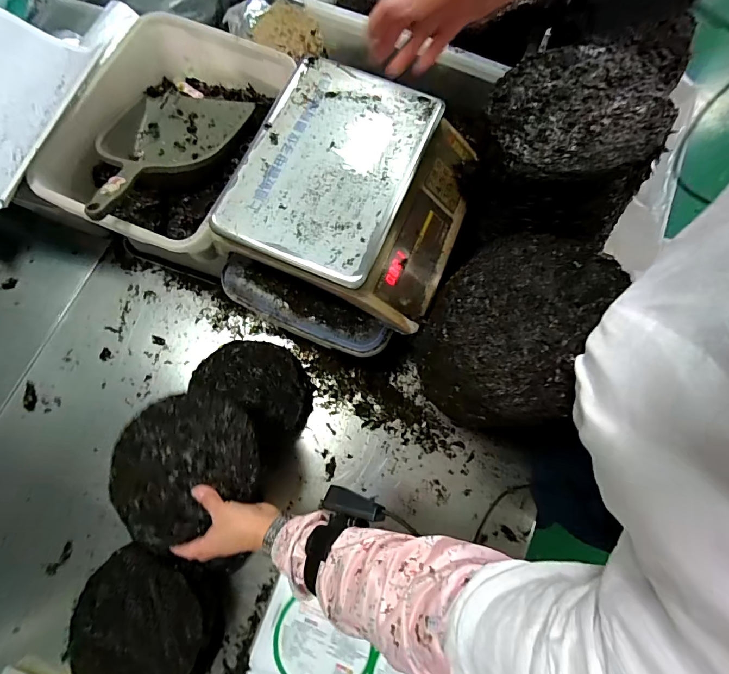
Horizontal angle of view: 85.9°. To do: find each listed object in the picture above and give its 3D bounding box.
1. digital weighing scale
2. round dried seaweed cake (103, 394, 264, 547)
[{"bbox_3d":[-0.008,-0.218,0.591,0.309,0.094,0.319,22,77,6],"label":"digital weighing scale"},{"bbox_3d":[-0.256,0.179,0.562,0.201,0.027,0.189,0,76,0],"label":"round dried seaweed cake"}]

